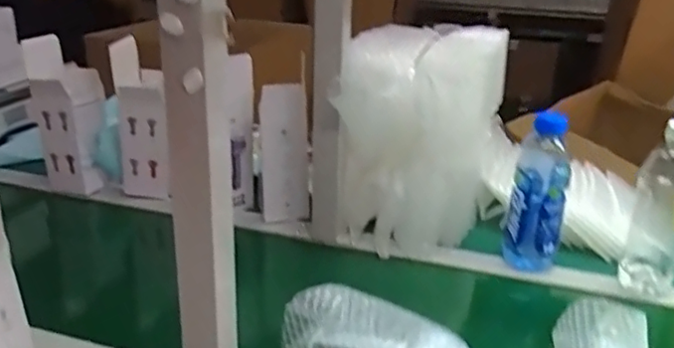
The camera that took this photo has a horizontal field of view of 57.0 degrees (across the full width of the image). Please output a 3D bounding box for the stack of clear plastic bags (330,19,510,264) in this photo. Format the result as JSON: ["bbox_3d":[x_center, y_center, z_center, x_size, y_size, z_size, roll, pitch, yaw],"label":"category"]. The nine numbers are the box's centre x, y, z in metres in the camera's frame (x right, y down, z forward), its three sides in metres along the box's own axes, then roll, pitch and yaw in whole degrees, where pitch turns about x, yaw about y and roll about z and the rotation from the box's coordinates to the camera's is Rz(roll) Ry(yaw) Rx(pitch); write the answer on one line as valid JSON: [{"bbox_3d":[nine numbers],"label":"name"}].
[{"bbox_3d":[0.136,-0.072,0.950,0.197,0.251,0.350,8,25,15],"label":"stack of clear plastic bags"}]

